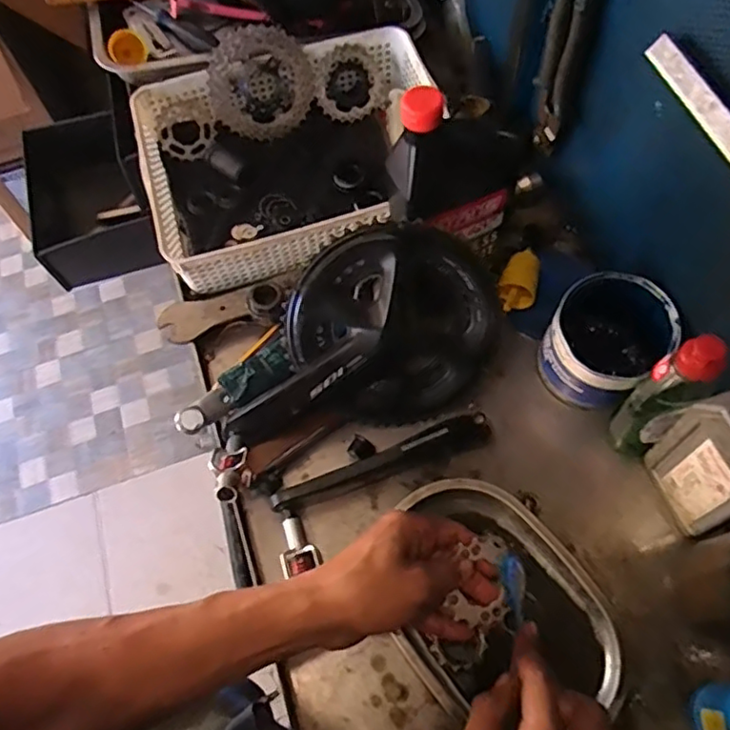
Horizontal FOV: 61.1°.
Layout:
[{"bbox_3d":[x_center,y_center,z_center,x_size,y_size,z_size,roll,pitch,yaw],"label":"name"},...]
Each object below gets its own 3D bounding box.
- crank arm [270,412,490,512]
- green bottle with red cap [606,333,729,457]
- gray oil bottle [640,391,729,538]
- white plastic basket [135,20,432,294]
[{"bbox_3d":[0.015,0.088,0.571,0.205,0.041,0.025,-20,64,-6],"label":"crank arm"},{"bbox_3d":[0.250,0.028,0.520,0.059,0.168,0.043,-38,67,-14],"label":"green bottle with red cap"},{"bbox_3d":[0.281,0.071,0.482,0.053,0.188,0.086,-21,64,-7],"label":"gray oil bottle"},{"bbox_3d":[-0.076,-0.234,0.701,0.327,0.096,0.239,-18,64,-5],"label":"white plastic basket"}]

